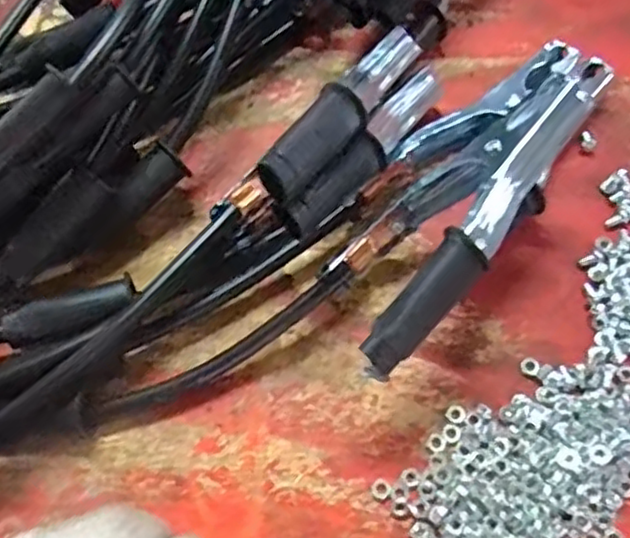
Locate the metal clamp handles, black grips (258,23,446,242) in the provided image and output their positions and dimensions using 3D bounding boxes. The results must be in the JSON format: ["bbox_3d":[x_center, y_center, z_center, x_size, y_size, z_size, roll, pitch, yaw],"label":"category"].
[{"bbox_3d":[0.022,-0.066,0.310,0.030,0.041,0.149,27,45,14],"label":"metal clamp handles, black grips"}]

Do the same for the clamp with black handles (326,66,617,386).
[{"bbox_3d":[0.060,-0.020,0.306,0.059,0.081,0.148,41,73,18],"label":"clamp with black handles"}]

